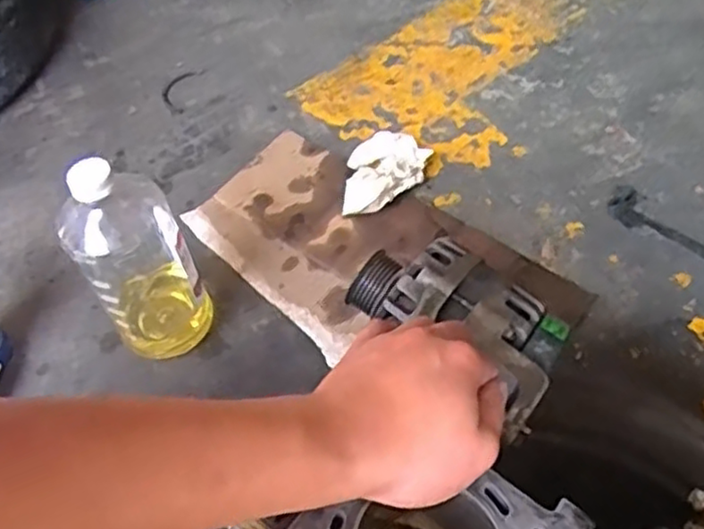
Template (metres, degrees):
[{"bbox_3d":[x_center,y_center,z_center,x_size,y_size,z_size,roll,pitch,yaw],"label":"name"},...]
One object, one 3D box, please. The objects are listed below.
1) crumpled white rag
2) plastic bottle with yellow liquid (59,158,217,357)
[{"bbox_3d":[0.044,-0.123,0.940,0.100,0.023,0.156,11,58,10],"label":"crumpled white rag"},{"bbox_3d":[-0.230,-0.006,0.738,0.111,0.260,0.103,-28,60,-15],"label":"plastic bottle with yellow liquid"}]

